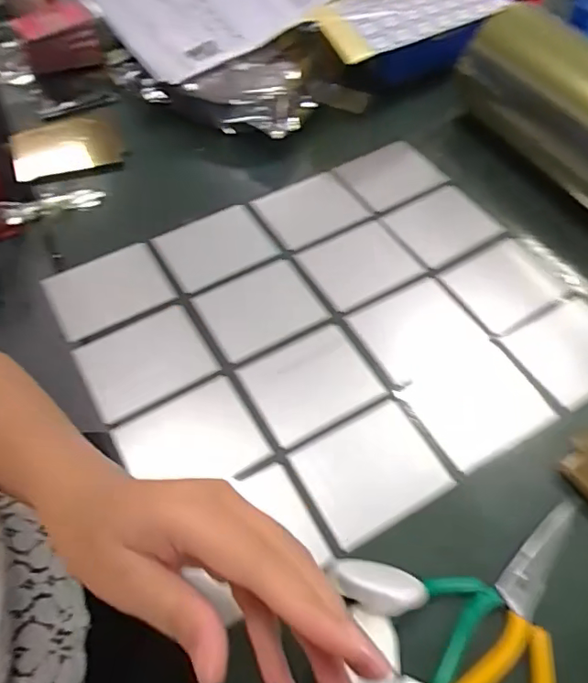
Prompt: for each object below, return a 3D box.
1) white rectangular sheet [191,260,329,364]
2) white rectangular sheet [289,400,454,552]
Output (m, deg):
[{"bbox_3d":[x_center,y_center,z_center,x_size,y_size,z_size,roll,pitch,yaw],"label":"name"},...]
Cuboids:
[{"bbox_3d":[-0.032,-0.031,0.474,0.100,0.007,0.082,-27,62,-16],"label":"white rectangular sheet"},{"bbox_3d":[0.059,0.099,0.396,0.098,0.005,0.081,-26,62,-16],"label":"white rectangular sheet"}]

